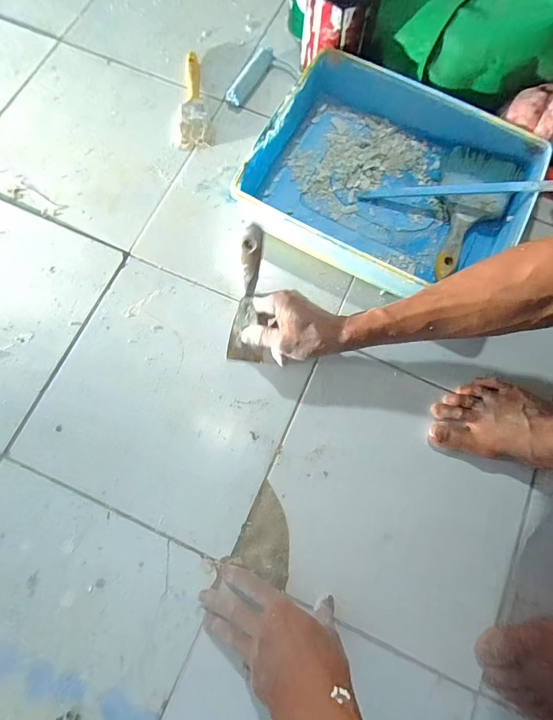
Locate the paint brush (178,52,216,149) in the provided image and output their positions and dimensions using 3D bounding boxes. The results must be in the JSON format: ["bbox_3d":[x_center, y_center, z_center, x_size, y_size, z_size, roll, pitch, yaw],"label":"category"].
[{"bbox_3d":[-0.130,-0.405,0.559,0.049,0.014,0.175,-8,76,-4],"label":"paint brush"}]

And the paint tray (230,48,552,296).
[{"bbox_3d":[0.152,-0.239,0.496,0.351,0.069,0.272,27,76,5],"label":"paint tray"}]

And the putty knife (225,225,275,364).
[{"bbox_3d":[-0.030,-0.074,0.431,0.044,0.170,0.022,10,35,1],"label":"putty knife"}]

